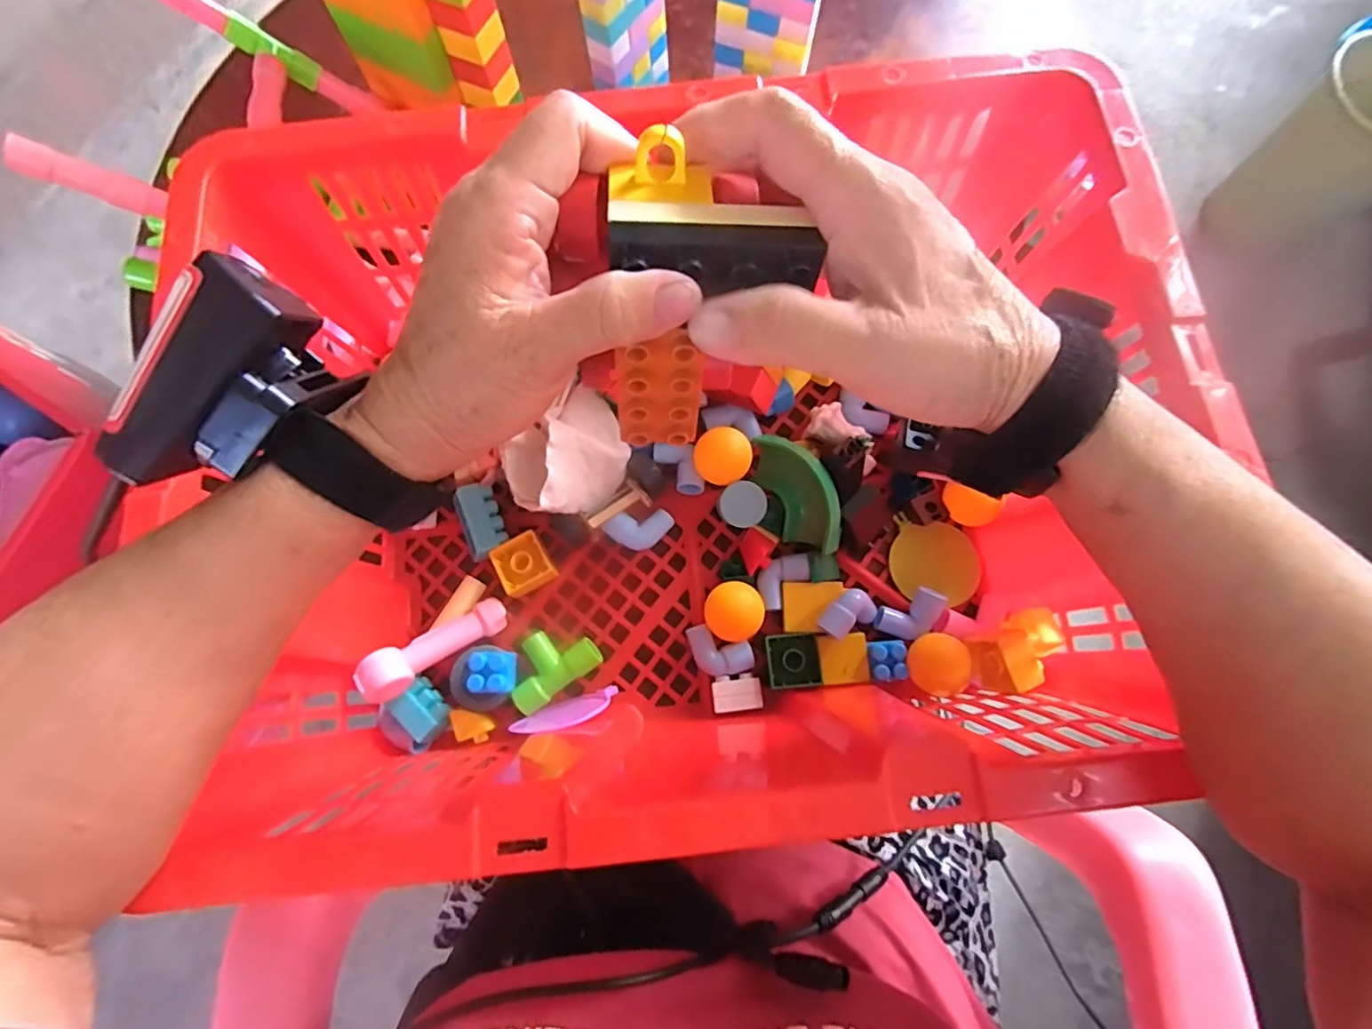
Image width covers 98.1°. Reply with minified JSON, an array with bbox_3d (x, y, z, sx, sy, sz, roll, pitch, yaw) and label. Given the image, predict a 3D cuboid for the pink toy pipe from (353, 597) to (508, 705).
[{"bbox_3d":[-0.154,0.082,0.366,0.090,0.021,0.024,-30,76,-30],"label":"pink toy pipe"}]

